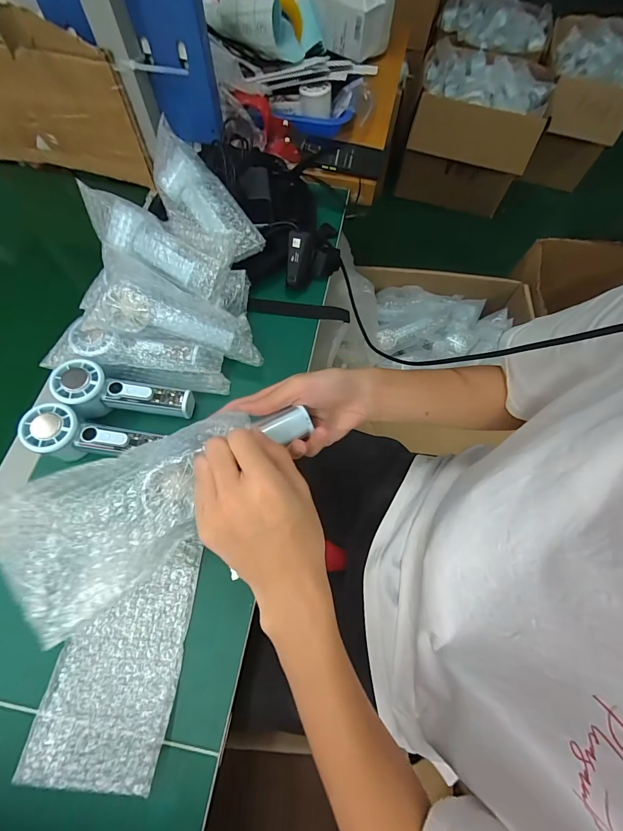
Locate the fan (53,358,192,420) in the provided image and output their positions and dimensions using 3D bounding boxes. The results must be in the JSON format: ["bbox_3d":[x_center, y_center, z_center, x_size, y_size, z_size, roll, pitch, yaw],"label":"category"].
[{"bbox_3d":[-0.230,-0.022,0.436,0.157,0.046,0.056,11,65,-12],"label":"fan"}]

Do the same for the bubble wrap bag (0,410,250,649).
[{"bbox_3d":[-0.137,0.068,0.275,0.193,0.042,0.101,-31,71,-15],"label":"bubble wrap bag"}]

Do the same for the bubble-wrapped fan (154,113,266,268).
[{"bbox_3d":[-0.157,-0.291,0.475,0.088,0.052,0.195,-37,88,-17],"label":"bubble-wrapped fan"}]

